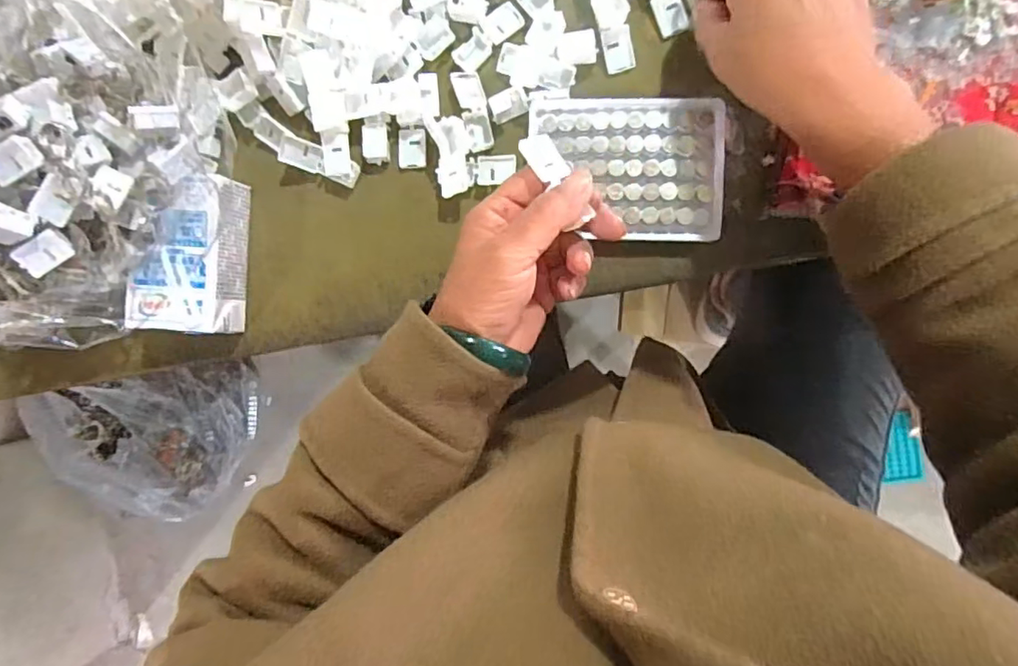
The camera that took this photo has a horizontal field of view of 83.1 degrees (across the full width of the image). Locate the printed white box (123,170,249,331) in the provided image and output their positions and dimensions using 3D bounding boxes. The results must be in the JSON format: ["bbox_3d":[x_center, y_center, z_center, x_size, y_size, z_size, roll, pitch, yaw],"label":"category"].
[{"bbox_3d":[-0.224,-0.055,0.403,0.061,0.045,0.107,5,93,5],"label":"printed white box"}]

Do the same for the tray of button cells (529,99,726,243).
[{"bbox_3d":[0.079,-0.111,0.388,0.128,0.008,0.093,3,93,5],"label":"tray of button cells"}]

